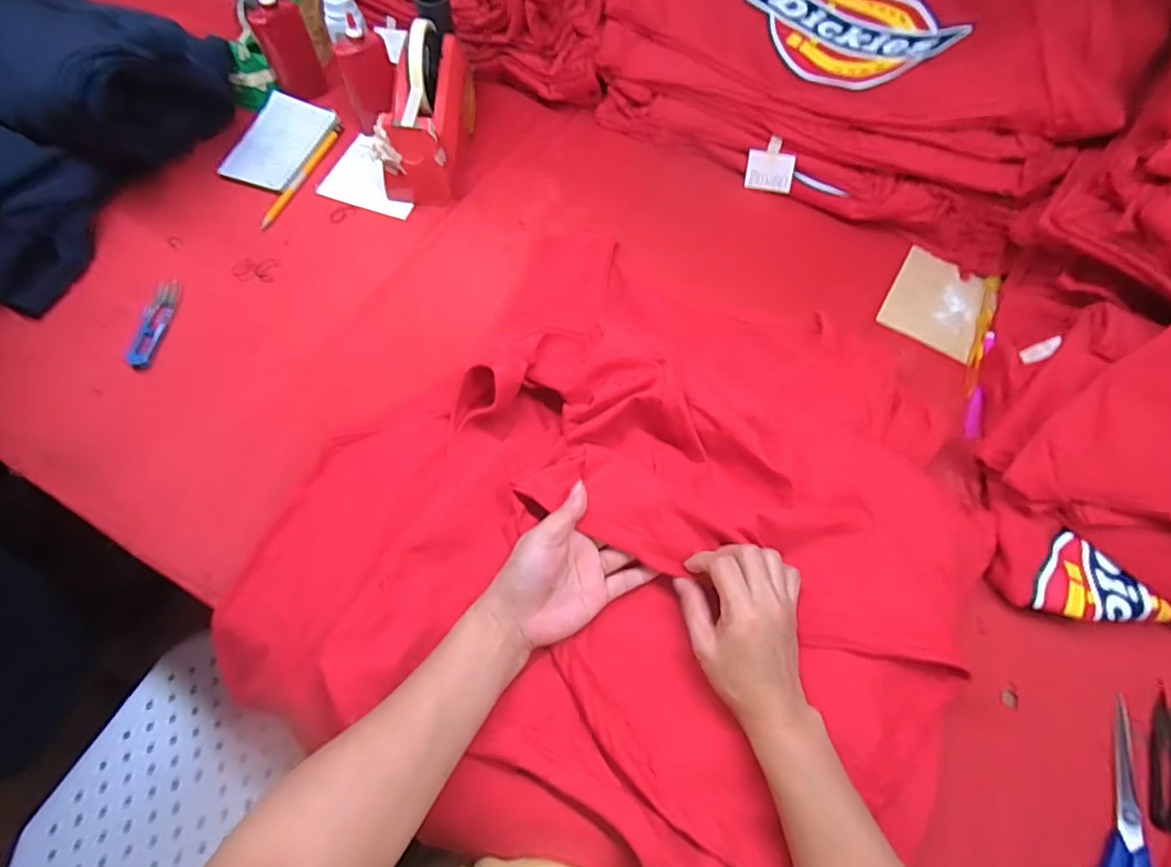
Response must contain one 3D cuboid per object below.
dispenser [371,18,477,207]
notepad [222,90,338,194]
[{"bbox_3d":[-0.179,-0.368,0.638,0.074,0.113,0.177,6,64,1],"label":"dispenser"},{"bbox_3d":[-0.365,-0.345,0.670,0.089,0.009,0.139,24,68,0],"label":"notepad"}]

